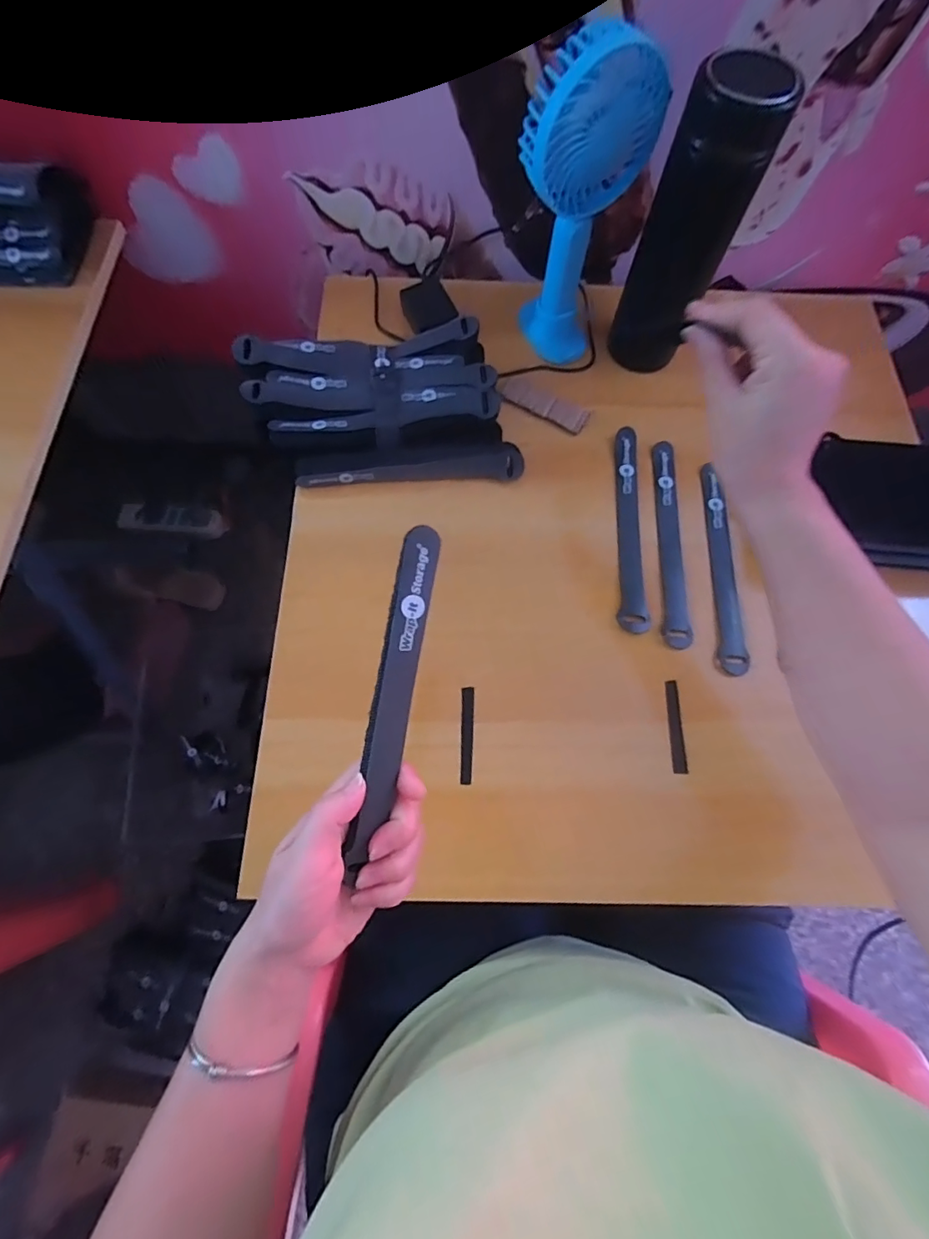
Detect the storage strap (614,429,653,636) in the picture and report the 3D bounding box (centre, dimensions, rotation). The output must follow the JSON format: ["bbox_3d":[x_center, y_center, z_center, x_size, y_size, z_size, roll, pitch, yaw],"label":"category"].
[{"bbox_3d":[0.144,-0.083,0.441,0.022,0.007,0.197,5,70,1],"label":"storage strap"}]

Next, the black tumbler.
[{"bbox_3d":[0.186,-0.322,0.428,0.073,0.193,0.067,19,71,5],"label":"black tumbler"}]

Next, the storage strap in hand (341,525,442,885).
[{"bbox_3d":[-0.039,0.043,0.277,0.021,0.011,0.185,11,92,3],"label":"storage strap in hand"}]

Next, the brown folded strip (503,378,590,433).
[{"bbox_3d":[0.075,-0.206,0.485,0.087,0.004,0.030,34,73,11],"label":"brown folded strip"}]

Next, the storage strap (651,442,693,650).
[{"bbox_3d":[0.178,-0.071,0.440,0.023,0.007,0.194,5,70,1],"label":"storage strap"}]

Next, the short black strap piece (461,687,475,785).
[{"bbox_3d":[0.003,0.088,0.389,0.010,0.004,0.072,0,70,-1],"label":"short black strap piece"}]

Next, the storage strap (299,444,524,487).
[{"bbox_3d":[-0.047,-0.132,0.449,0.194,0.014,0.024,-5,70,-3],"label":"storage strap"}]

